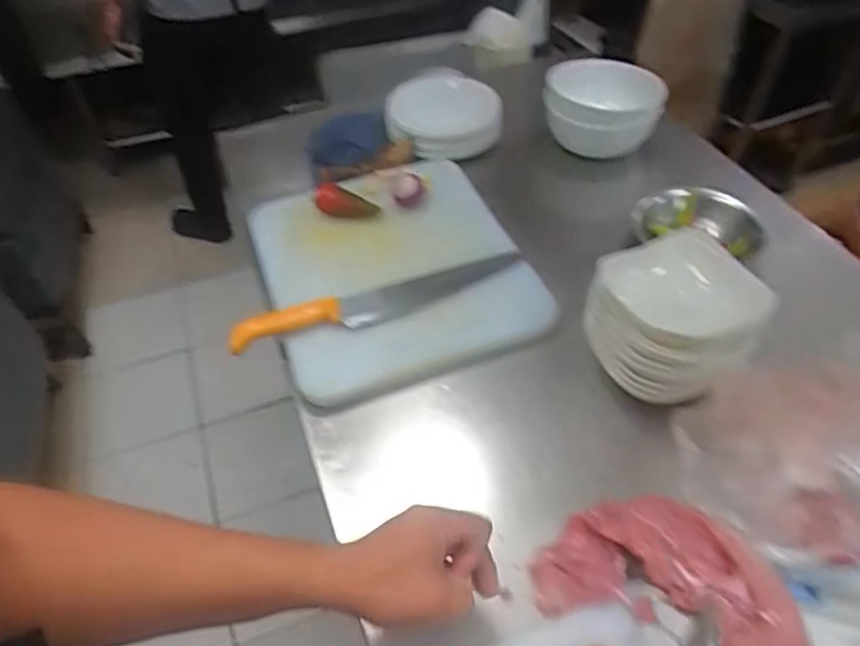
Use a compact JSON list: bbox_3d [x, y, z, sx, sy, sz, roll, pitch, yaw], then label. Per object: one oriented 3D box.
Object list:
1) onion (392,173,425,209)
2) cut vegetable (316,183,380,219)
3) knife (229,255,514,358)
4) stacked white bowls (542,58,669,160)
[{"bbox_3d":[-0.032,-0.199,0.929,0.048,0.041,0.046,-3,48,0],"label":"onion"},{"bbox_3d":[-0.125,-0.180,0.927,0.094,0.029,0.035,16,50,-4],"label":"cut vegetable"},{"bbox_3d":[-0.062,-0.029,0.785,0.380,0.028,0.055,-18,50,-13],"label":"knife"},{"bbox_3d":[0.298,-0.381,1.063,0.192,0.093,0.168,8,49,10],"label":"stacked white bowls"}]

